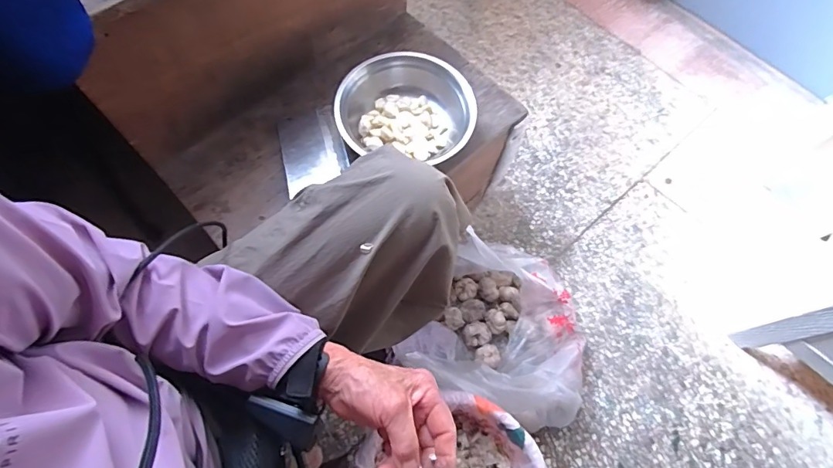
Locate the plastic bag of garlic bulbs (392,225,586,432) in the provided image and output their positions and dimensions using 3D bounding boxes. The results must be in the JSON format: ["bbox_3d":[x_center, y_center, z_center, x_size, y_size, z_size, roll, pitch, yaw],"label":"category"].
[{"bbox_3d":[0.170,0.153,0.772,0.277,0.177,0.286,18,68,4],"label":"plastic bag of garlic bulbs"}]

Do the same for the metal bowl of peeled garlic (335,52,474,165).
[{"bbox_3d":[-0.011,-0.188,0.683,0.199,0.063,0.172,16,68,4],"label":"metal bowl of peeled garlic"}]

